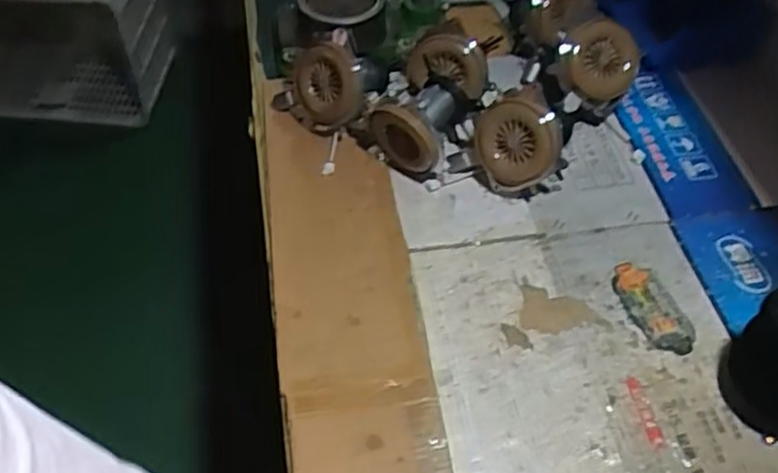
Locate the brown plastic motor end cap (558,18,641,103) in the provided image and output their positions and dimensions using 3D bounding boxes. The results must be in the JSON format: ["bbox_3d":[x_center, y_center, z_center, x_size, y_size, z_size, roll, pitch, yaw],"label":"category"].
[{"bbox_3d":[0.268,-0.226,0.923,0.098,0.099,0.032,11,15,4],"label":"brown plastic motor end cap"}]

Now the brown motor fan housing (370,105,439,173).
[{"bbox_3d":[0.017,-0.116,0.854,0.083,0.095,0.019,18,52,16],"label":"brown motor fan housing"}]

